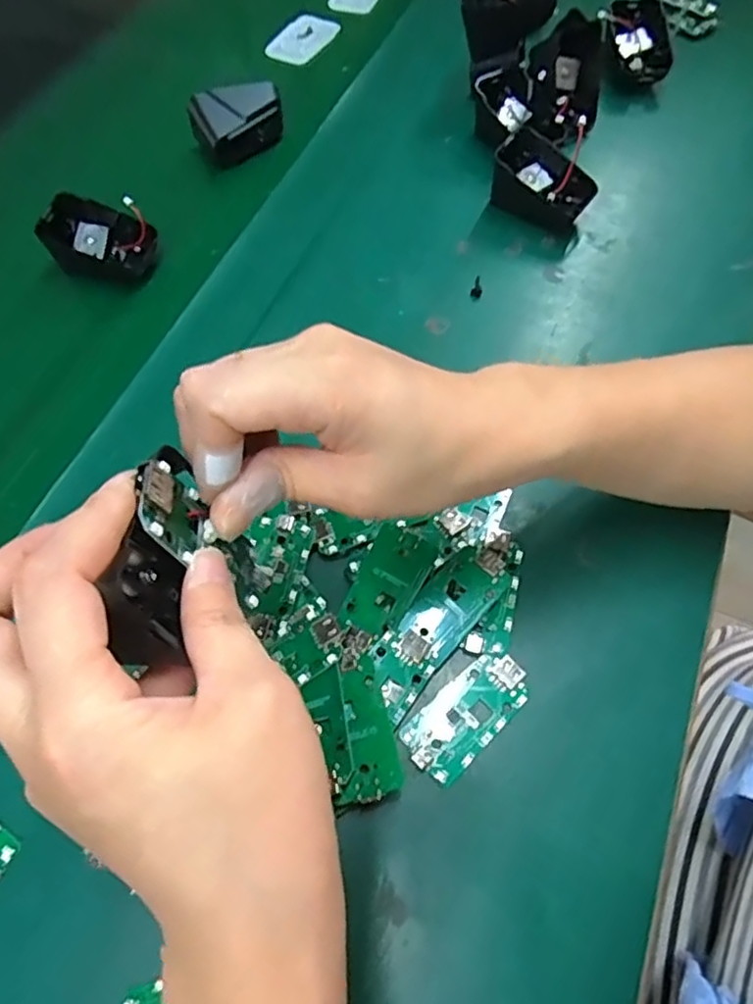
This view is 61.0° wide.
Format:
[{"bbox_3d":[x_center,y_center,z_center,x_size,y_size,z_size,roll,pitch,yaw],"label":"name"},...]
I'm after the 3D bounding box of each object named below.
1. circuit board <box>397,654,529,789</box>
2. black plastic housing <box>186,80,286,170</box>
[{"bbox_3d":[0.043,0.097,0.295,0.064,0.004,0.031,-39,68,-18],"label":"circuit board"},{"bbox_3d":[-0.103,-0.281,0.482,0.066,0.049,0.032,-15,63,-7],"label":"black plastic housing"}]

